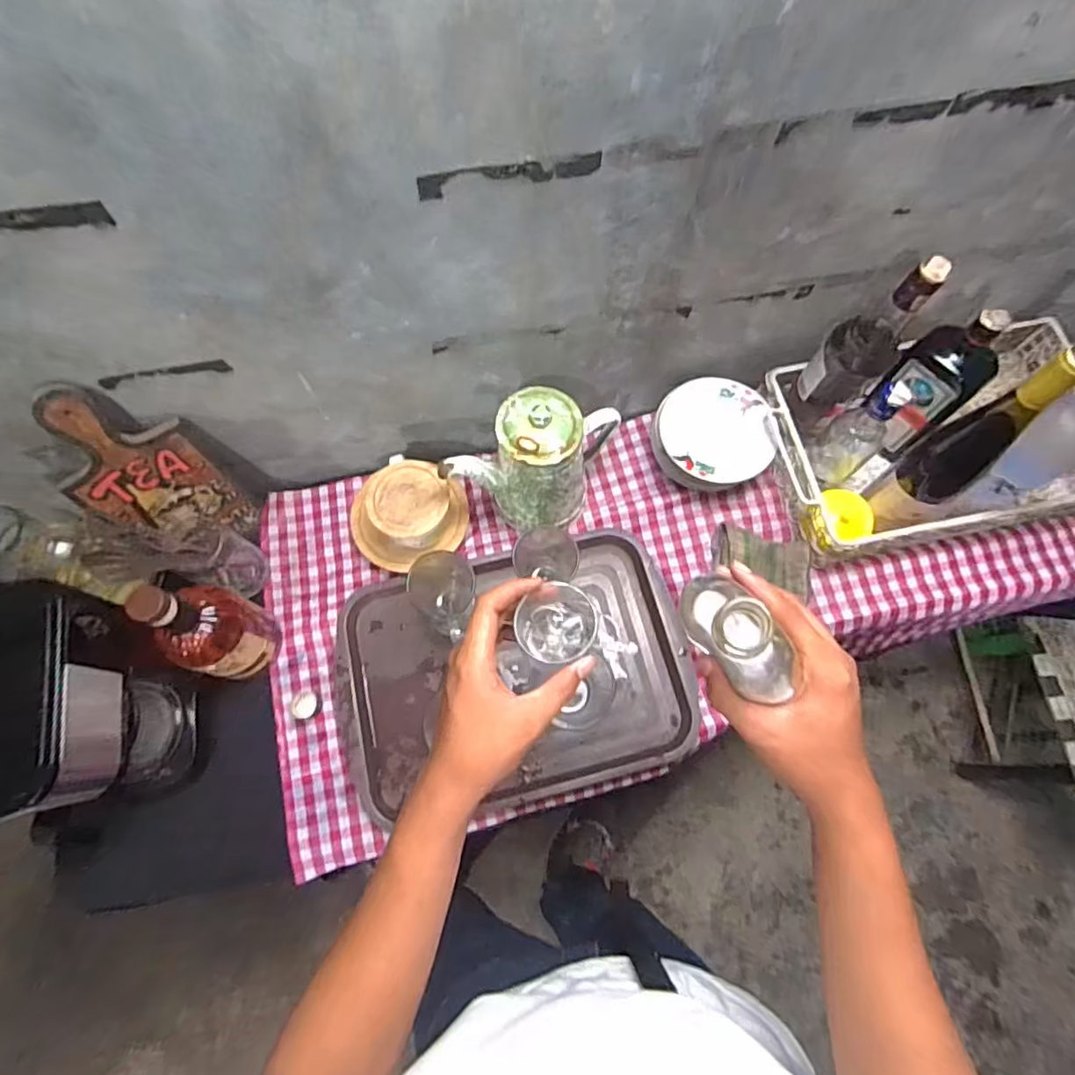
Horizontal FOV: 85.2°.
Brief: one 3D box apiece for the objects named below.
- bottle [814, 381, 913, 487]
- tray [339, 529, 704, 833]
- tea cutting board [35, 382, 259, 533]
[{"bbox_3d":[0.384,-0.123,0.697,0.051,0.197,0.059,-36,75,-12],"label":"bottle"},{"bbox_3d":[-0.023,0.170,0.743,0.427,0.023,0.303,-13,72,-5],"label":"tray"},{"bbox_3d":[-0.443,-0.064,0.668,0.127,0.260,0.025,-37,58,-15],"label":"tea cutting board"}]

